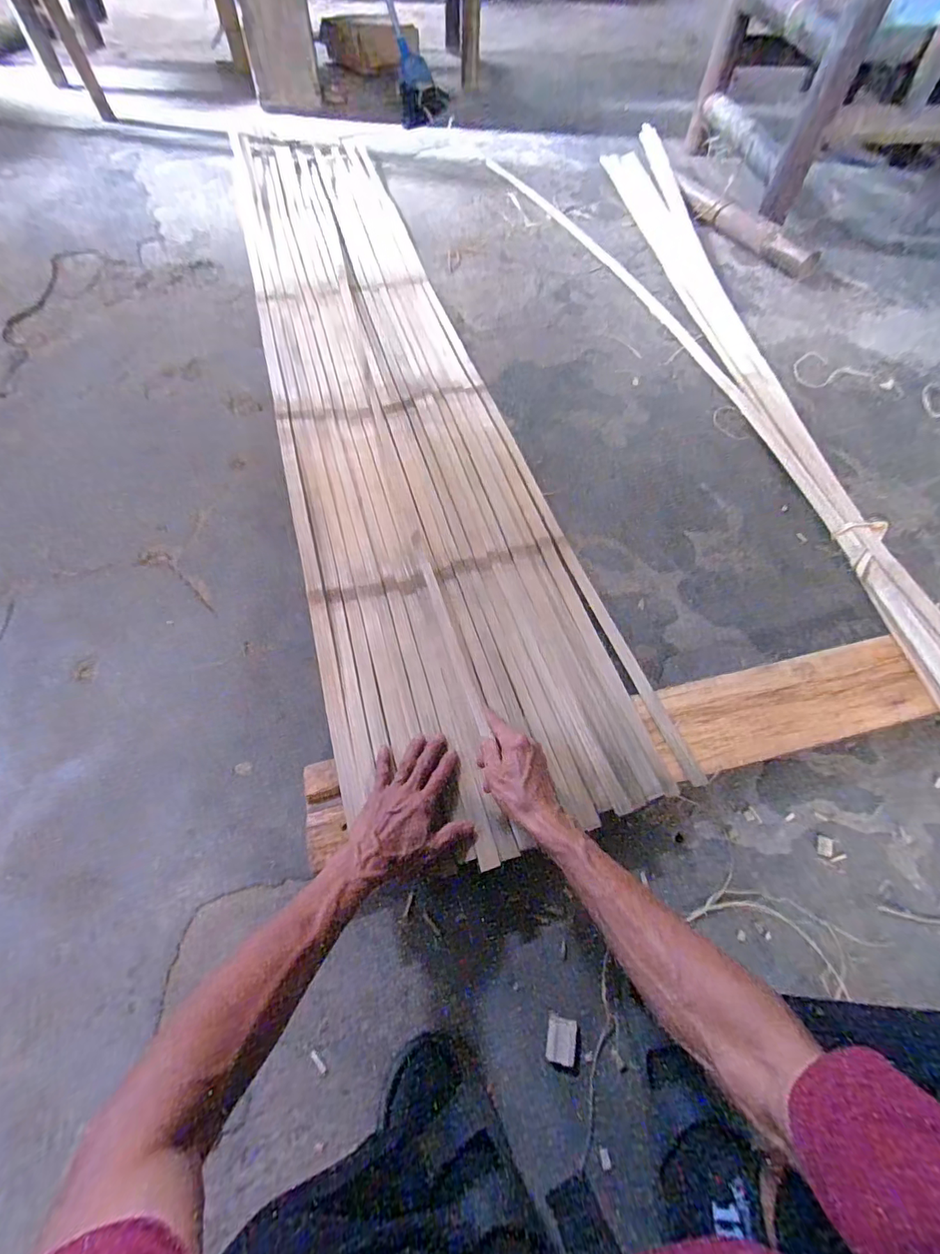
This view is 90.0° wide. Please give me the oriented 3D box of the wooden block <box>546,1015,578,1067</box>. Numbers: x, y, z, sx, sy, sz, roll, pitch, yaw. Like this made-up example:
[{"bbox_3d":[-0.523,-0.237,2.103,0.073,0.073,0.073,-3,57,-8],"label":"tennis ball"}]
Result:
[{"bbox_3d":[0.093,0.419,0.477,0.027,0.015,0.036,13,62,5],"label":"wooden block"}]

